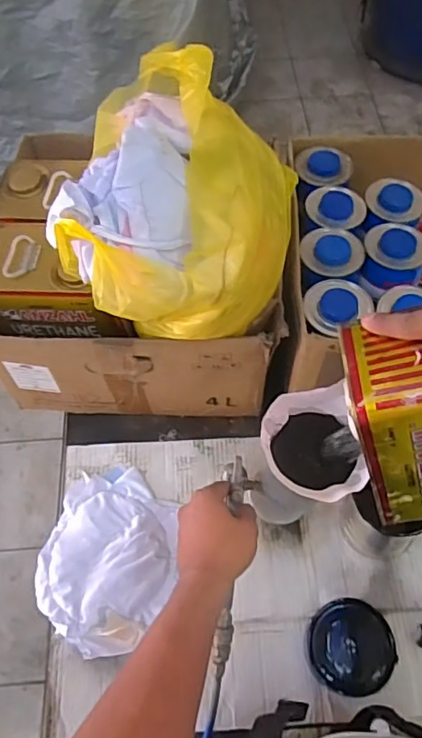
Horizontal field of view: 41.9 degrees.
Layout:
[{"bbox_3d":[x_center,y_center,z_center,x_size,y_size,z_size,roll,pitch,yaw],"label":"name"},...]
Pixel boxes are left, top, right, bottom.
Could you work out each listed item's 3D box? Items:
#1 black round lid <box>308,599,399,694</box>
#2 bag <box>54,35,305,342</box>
[{"bbox_3d":[0.168,0.328,0.652,0.097,0.012,0.098,0,60,1],"label":"black round lid"},{"bbox_3d":[-0.028,-0.190,0.621,0.238,0.196,0.315,10,60,7],"label":"bag"}]

